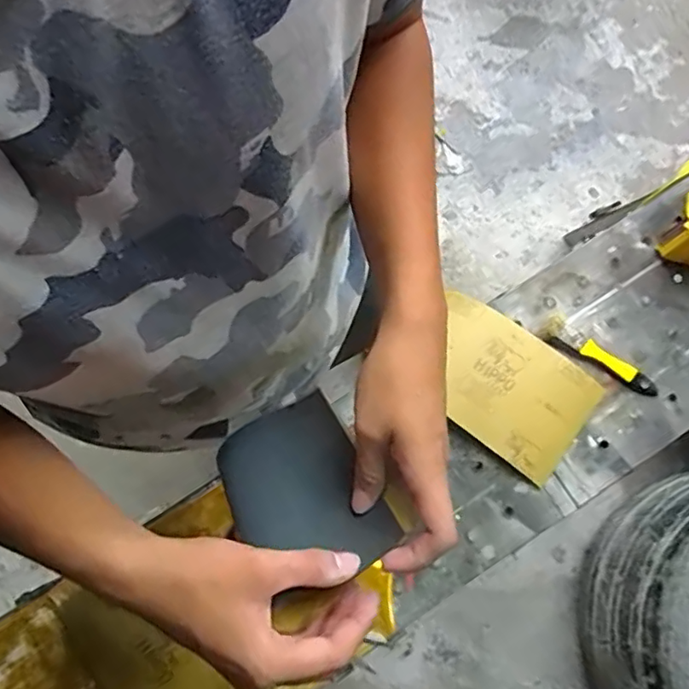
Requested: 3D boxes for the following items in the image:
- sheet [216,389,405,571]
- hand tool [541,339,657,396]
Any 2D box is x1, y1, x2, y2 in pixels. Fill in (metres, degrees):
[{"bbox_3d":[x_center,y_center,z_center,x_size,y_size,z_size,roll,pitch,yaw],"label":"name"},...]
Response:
[{"bbox_3d":[-0.036,0.097,0.395,0.097,0.016,0.112,-23,59,-2],"label":"sheet"},{"bbox_3d":[0.306,0.020,0.677,0.139,0.015,0.027,29,80,4],"label":"hand tool"}]

